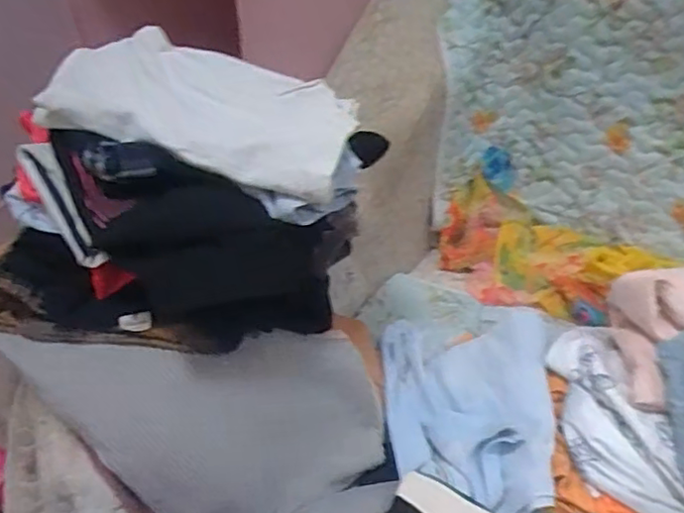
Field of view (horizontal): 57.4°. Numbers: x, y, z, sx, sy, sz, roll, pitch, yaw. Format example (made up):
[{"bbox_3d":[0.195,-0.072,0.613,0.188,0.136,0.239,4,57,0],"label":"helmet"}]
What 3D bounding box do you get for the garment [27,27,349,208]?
[{"bbox_3d":[-0.116,-0.149,0.593,0.274,0.080,0.196,7,37,16],"label":"garment"}]

